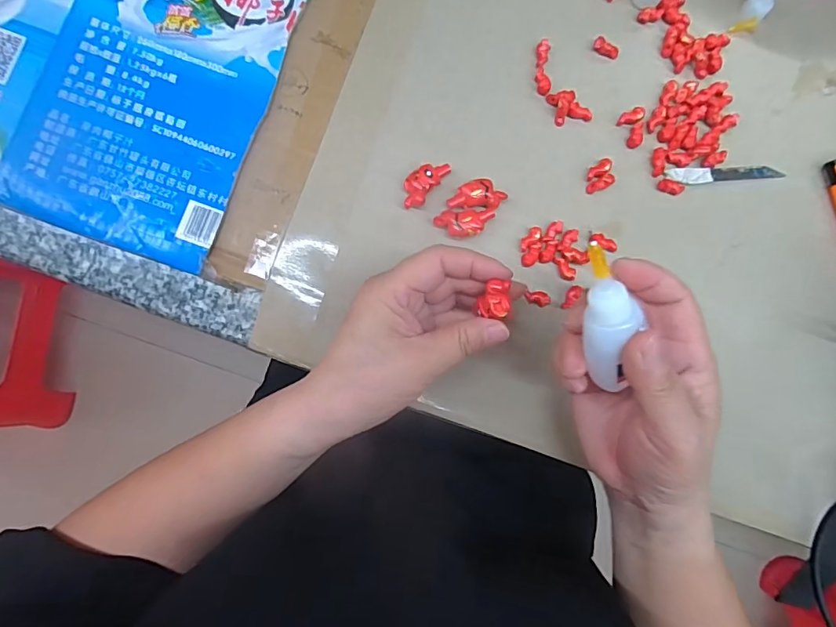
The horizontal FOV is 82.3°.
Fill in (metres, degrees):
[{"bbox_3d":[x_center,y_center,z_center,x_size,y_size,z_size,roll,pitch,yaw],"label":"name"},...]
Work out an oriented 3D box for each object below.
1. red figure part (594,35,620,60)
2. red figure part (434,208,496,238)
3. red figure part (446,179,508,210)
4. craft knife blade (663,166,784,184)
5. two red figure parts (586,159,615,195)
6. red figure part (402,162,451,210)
[{"bbox_3d":[0.130,-0.183,0.329,0.019,0.006,0.009,21,87,-1],"label":"red figure part"},{"bbox_3d":[0.030,-0.058,0.313,0.038,0.011,0.018,-2,87,-2],"label":"red figure part"},{"bbox_3d":[0.039,-0.078,0.315,0.037,0.013,0.018,2,87,-2],"label":"red figure part"},{"bbox_3d":[0.209,-0.095,0.325,0.080,0.004,0.011,-3,87,-2],"label":"craft knife blade"},{"bbox_3d":[0.122,-0.092,0.322,0.016,0.007,0.022,-1,87,-2],"label":"two red figure parts"},{"bbox_3d":[0.004,-0.087,0.314,0.018,0.013,0.039,39,87,0],"label":"red figure part"}]

